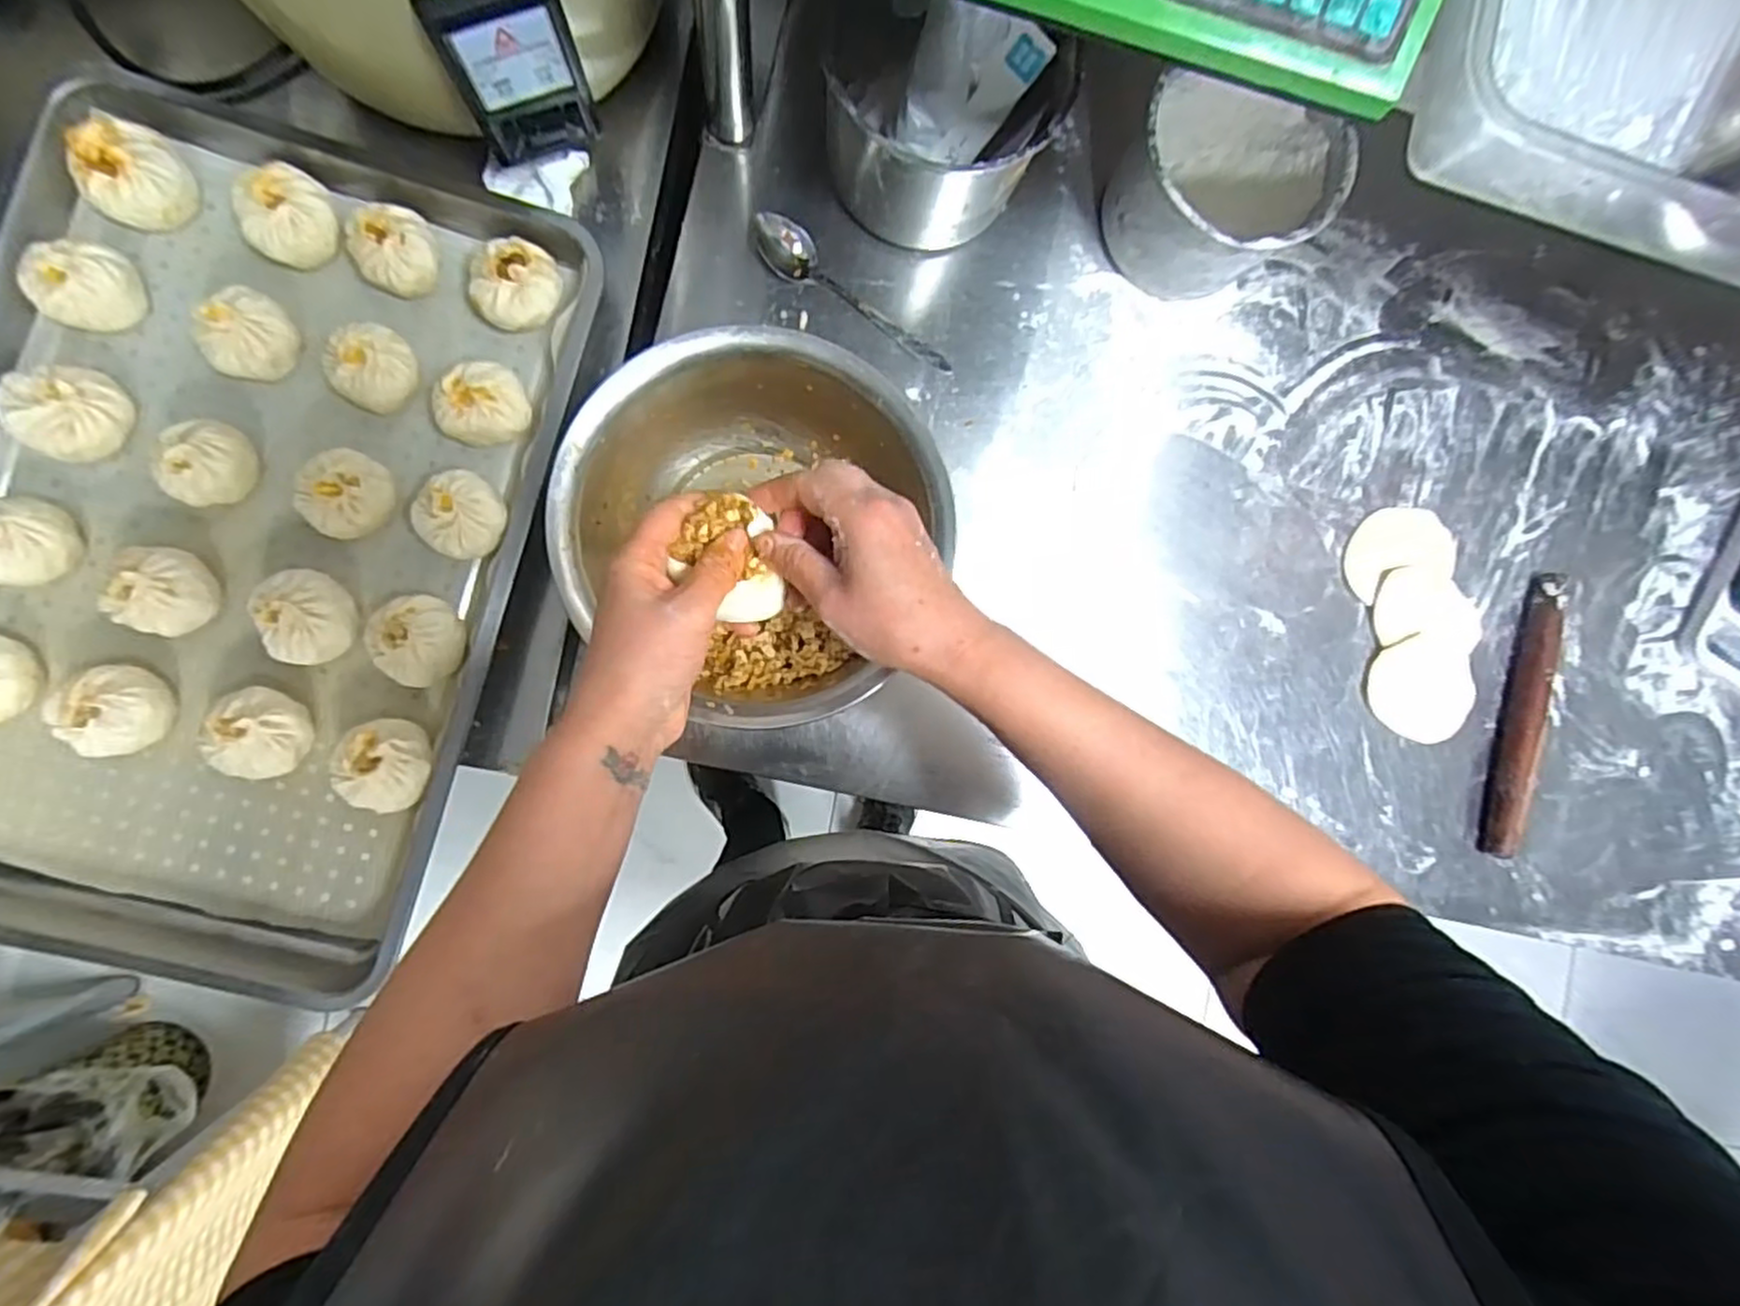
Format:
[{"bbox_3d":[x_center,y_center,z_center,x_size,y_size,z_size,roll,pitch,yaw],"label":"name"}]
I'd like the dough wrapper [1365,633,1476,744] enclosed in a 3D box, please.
[{"bbox_3d":[0.494,0.030,0.662,0.096,0.011,0.097,0,91,-7],"label":"dough wrapper"}]

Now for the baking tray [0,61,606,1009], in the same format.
[{"bbox_3d":[-0.455,-0.080,0.536,0.387,0.064,0.600,17,87,-6],"label":"baking tray"}]

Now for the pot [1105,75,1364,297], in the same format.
[{"bbox_3d":[0.270,-0.363,0.596,0.158,0.113,0.131,20,84,-6],"label":"pot"}]

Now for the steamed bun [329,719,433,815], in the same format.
[{"bbox_3d":[-0.346,0.080,0.538,0.059,0.044,0.063,0,89,-7],"label":"steamed bun"}]

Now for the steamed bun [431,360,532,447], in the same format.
[{"bbox_3d":[-0.288,-0.183,0.556,0.066,0.046,0.058,-27,92,-7],"label":"steamed bun"}]

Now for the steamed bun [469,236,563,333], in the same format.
[{"bbox_3d":[-0.263,-0.272,0.558,0.065,0.046,0.062,0,89,-7],"label":"steamed bun"}]

